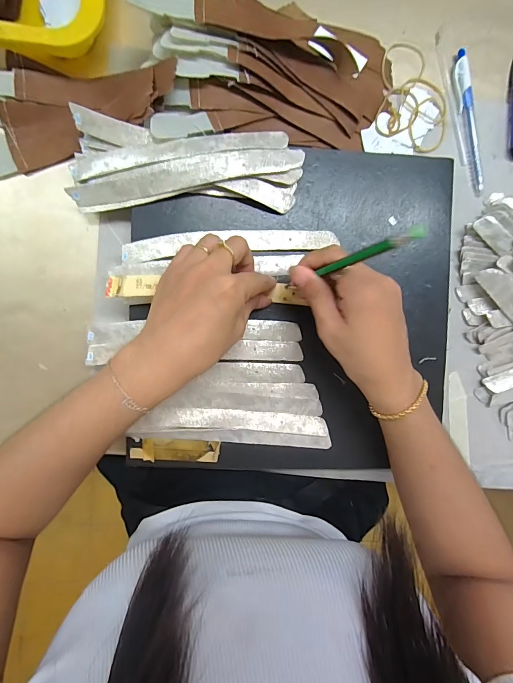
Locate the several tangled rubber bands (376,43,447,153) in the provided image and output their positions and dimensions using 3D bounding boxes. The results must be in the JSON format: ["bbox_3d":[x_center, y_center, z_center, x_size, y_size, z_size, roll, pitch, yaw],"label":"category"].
[{"bbox_3d":[0.156,-0.241,0.337,0.074,0.008,0.098,6,94,-5],"label":"several tangled rubber bands"}]

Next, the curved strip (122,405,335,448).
[{"bbox_3d":[-0.017,0.081,0.325,0.174,0.009,0.030,6,94,-5],"label":"curved strip"}]

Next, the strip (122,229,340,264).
[{"bbox_3d":[-0.023,-0.091,0.317,0.194,0.004,0.025,-4,85,-3],"label":"strip"}]

